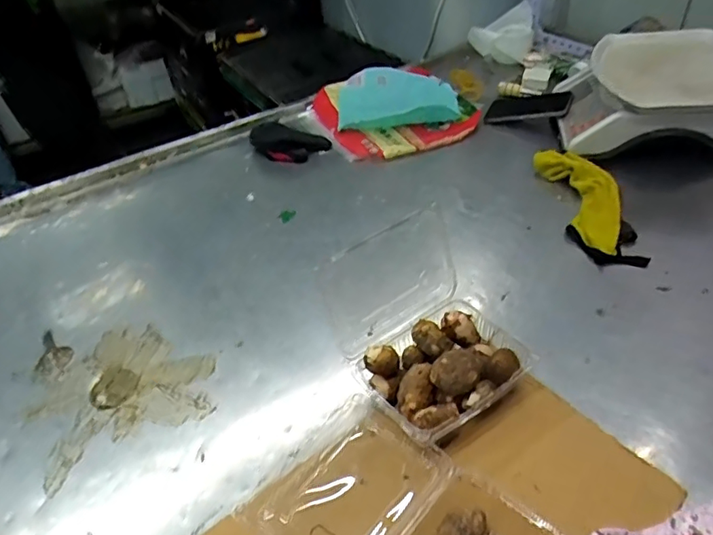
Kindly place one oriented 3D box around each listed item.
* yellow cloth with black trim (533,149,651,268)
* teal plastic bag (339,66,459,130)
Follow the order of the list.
[{"bbox_3d":[0.356,-0.096,0.825,0.092,0.046,0.276,-4,41,3],"label":"yellow cloth with black trim"},{"bbox_3d":[0.089,-0.370,1.164,0.254,0.061,0.247,-3,41,4],"label":"teal plastic bag"}]

